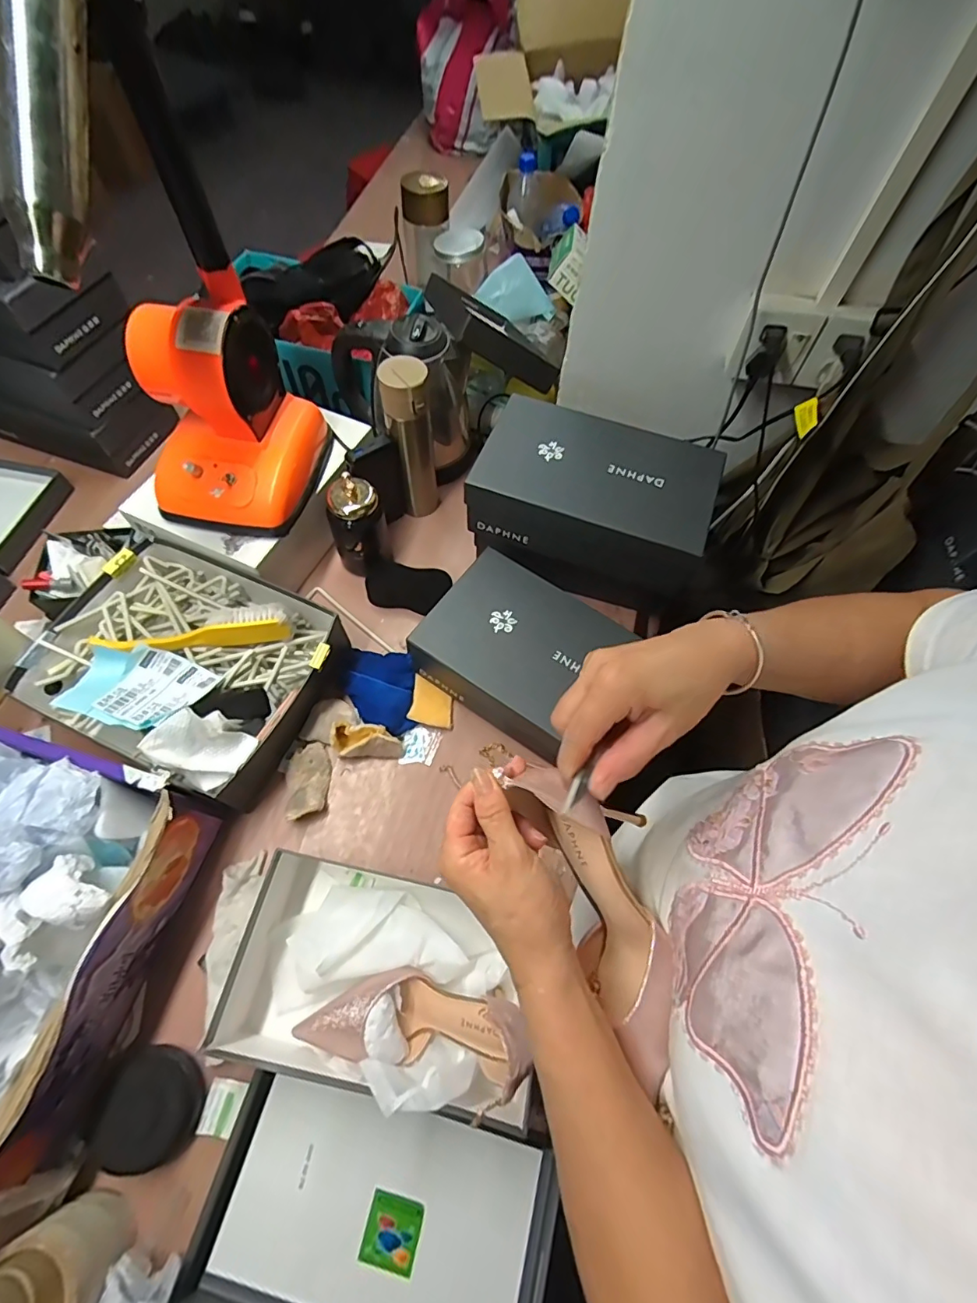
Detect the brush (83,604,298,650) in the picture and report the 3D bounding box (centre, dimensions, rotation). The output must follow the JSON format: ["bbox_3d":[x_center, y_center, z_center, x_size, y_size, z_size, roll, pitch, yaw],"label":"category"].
[{"bbox_3d":[-0.366,-0.026,0.647,0.220,0.046,0.052,-7,64,-7],"label":"brush"}]

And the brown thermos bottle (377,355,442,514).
[{"bbox_3d":[-0.112,-0.297,0.747,0.065,0.248,0.054,-7,64,-7],"label":"brown thermos bottle"}]

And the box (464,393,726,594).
[{"bbox_3d":[0.138,-0.211,0.678,0.286,0.098,0.167,20,64,6],"label":"box"}]

